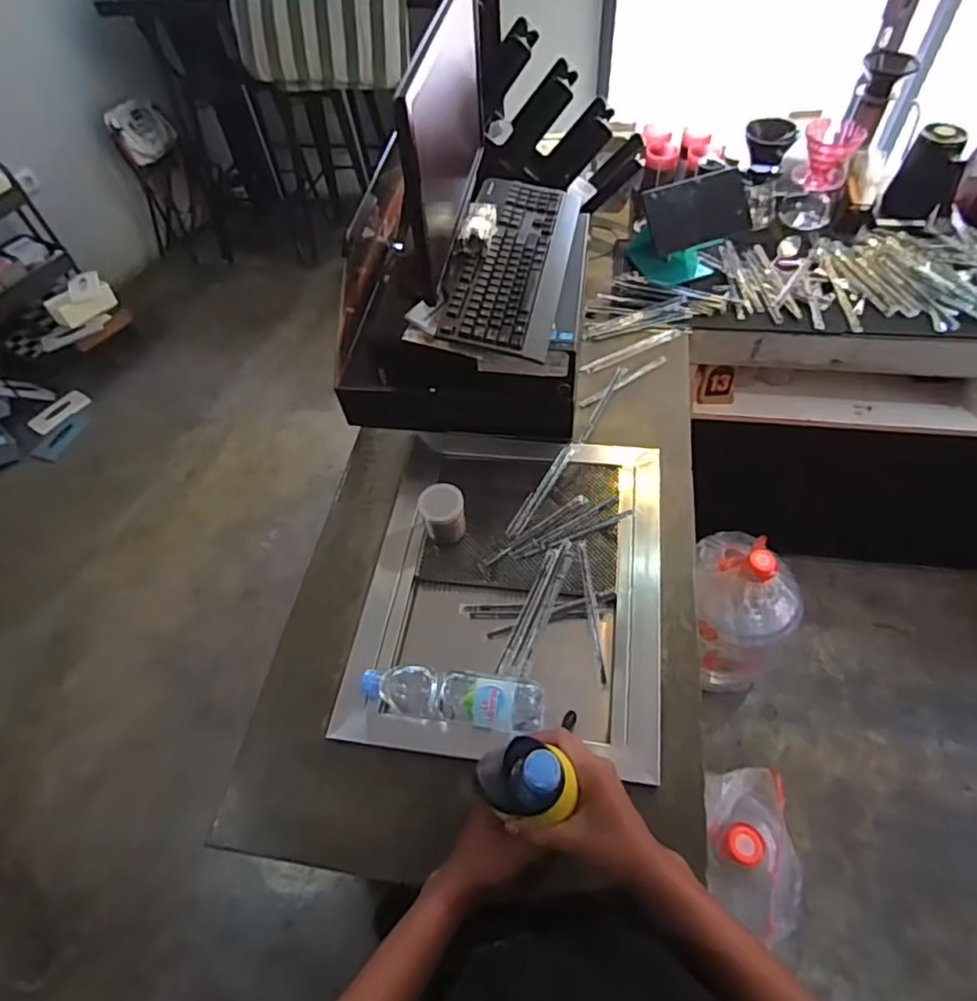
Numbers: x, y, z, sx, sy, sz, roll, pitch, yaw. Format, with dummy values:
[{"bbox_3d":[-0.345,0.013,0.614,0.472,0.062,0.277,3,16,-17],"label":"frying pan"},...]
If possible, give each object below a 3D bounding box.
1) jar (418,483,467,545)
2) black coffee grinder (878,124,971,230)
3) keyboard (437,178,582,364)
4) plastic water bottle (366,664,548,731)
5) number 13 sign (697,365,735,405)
[{"bbox_3d":[-0.069,0.021,0.920,0.064,0.085,0.061,-2,55,3],"label":"jar"},{"bbox_3d":[0.956,-0.693,1.284,0.127,0.181,0.117,29,62,22],"label":"black coffee grinder"},{"bbox_3d":[0.041,-0.409,0.995,0.181,0.036,0.456,8,56,10],"label":"keyboard"},{"bbox_3d":[-0.050,0.259,0.785,0.242,0.055,0.071,4,56,8],"label":"plastic water bottle"},{"bbox_3d":[0.549,-0.280,1.413,0.081,0.099,0.043,3,56,7],"label":"number 13 sign"}]

